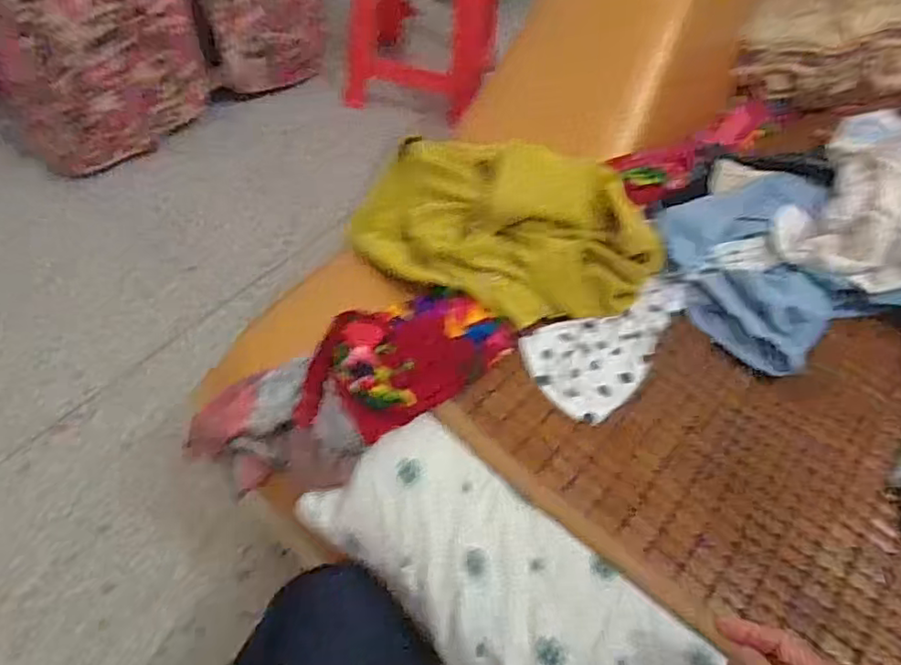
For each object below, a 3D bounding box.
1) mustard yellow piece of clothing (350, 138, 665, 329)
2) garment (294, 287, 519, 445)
[{"bbox_3d":[0.048,-0.116,0.691,0.342,0.141,0.165,28,55,15],"label":"mustard yellow piece of clothing"},{"bbox_3d":[-0.049,0.017,0.610,0.225,0.037,0.133,-31,64,-21],"label":"garment"}]

